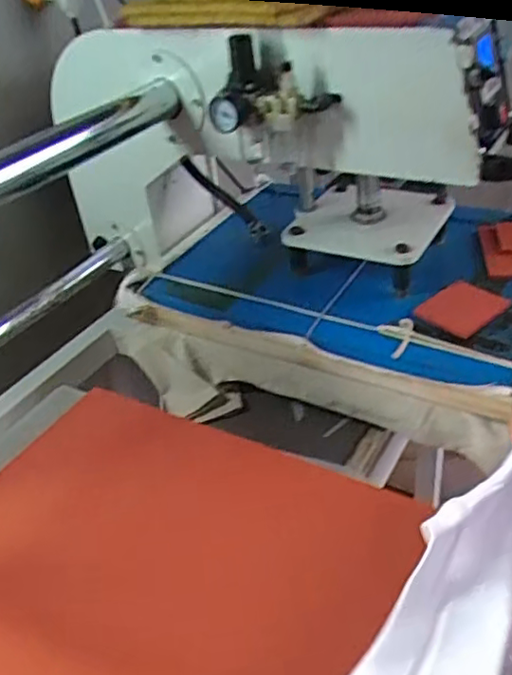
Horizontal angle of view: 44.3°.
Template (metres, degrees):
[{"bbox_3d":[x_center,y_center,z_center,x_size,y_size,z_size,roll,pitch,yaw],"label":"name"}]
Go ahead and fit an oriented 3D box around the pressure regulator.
[{"bbox_3d":[0.019,-0.299,0.725,0.140,0.092,0.104,-5,36,4],"label":"pressure regulator"}]

